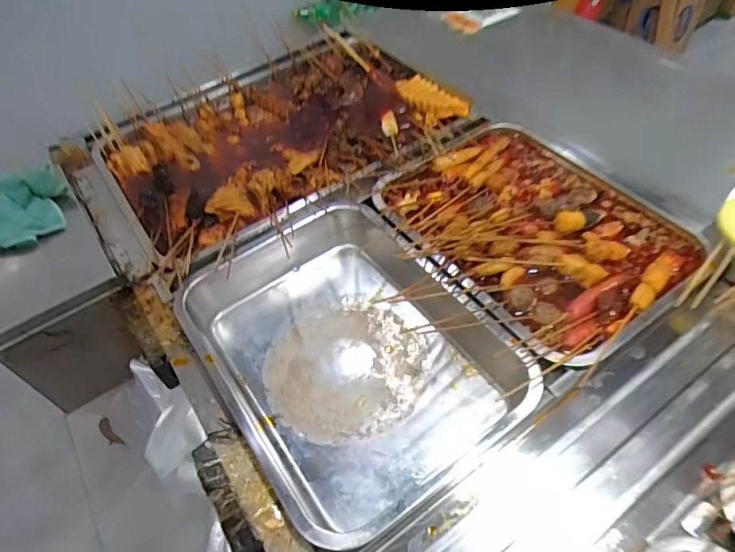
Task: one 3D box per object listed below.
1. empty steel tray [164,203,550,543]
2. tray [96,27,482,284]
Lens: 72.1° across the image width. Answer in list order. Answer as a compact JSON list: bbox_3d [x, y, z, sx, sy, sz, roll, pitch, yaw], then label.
[{"bbox_3d":[-0.031,0.088,0.613,0.291,0.080,0.390,-32,55,-19],"label":"empty steel tray"},{"bbox_3d":[-0.139,-0.244,0.869,0.567,0.070,0.423,-29,54,-16],"label":"tray"}]

